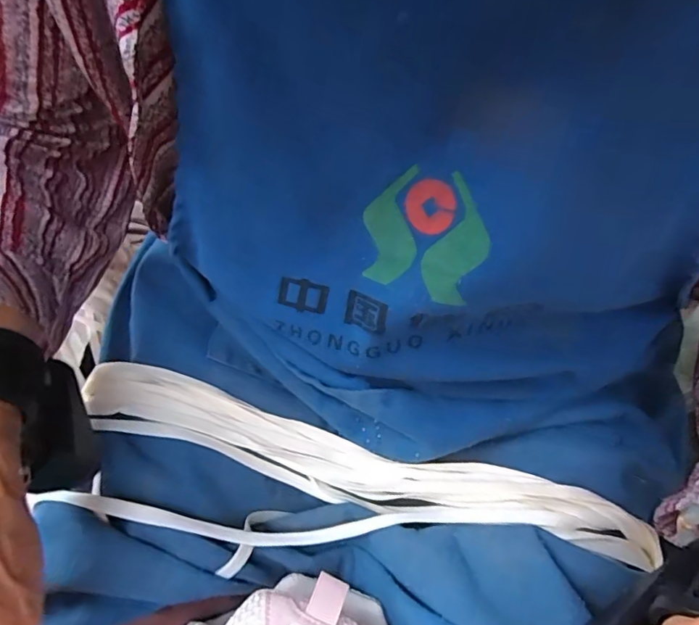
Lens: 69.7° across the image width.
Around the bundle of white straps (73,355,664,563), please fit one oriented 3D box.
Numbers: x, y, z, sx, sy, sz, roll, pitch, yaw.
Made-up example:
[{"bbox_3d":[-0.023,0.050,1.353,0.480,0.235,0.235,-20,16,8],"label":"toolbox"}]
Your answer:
[{"bbox_3d":[0.001,0.094,0.313,0.343,0.045,0.045,13,48,7],"label":"bundle of white straps"}]

